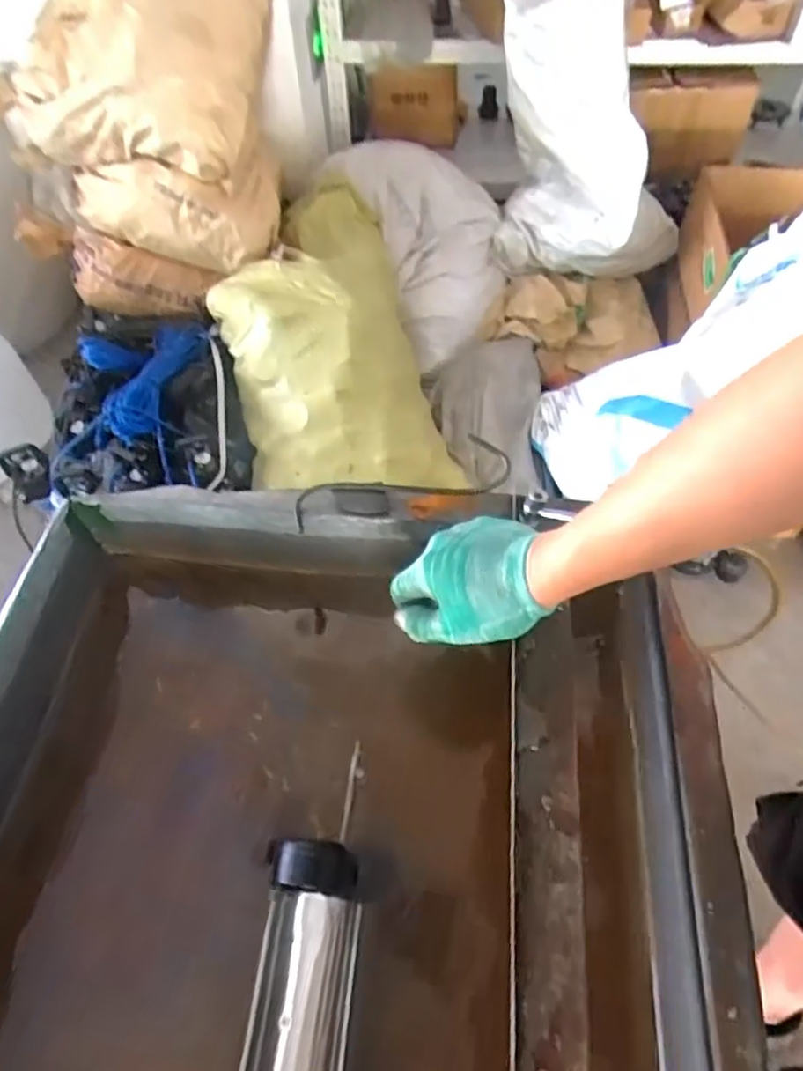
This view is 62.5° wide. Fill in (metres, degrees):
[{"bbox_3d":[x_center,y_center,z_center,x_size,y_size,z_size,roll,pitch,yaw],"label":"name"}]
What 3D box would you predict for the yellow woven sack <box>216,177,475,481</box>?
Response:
[{"bbox_3d":[-0.174,-0.440,1.518,0.447,0.293,0.780,-12,56,-6],"label":"yellow woven sack"}]

